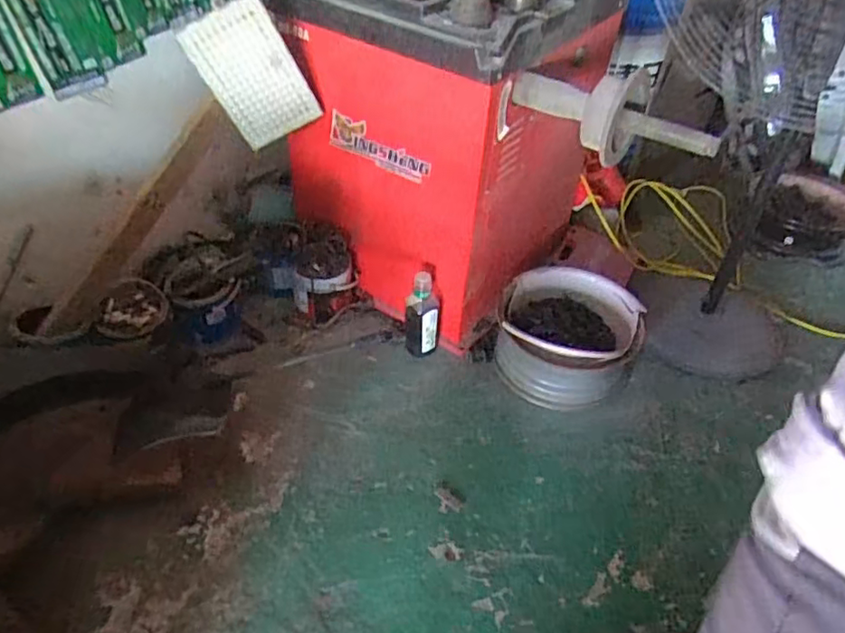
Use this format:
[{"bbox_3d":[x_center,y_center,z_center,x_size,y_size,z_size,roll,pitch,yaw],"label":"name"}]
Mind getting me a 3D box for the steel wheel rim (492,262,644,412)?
[{"bbox_3d":[0.358,0.052,1.519,0.348,0.153,0.351,13,44,9],"label":"steel wheel rim"}]

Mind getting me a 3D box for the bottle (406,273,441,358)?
[{"bbox_3d":[-0.001,-0.001,1.507,0.087,0.226,0.083,0,44,-4],"label":"bottle"}]

